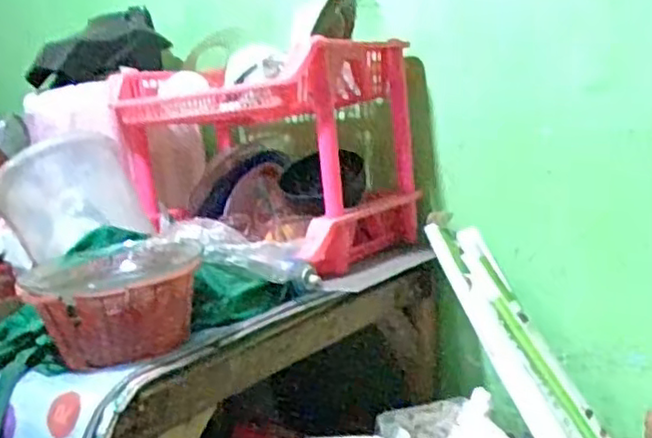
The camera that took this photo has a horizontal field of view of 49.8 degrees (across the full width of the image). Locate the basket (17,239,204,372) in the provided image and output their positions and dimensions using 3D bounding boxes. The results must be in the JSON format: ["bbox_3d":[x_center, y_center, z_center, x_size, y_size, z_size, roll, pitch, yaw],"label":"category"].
[{"bbox_3d":[-0.246,0.101,0.836,0.184,0.114,0.181,-10,8,-24],"label":"basket"}]

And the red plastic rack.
[{"bbox_3d":[-0.103,-0.109,1.255,0.432,0.346,0.326,-1,9,38],"label":"red plastic rack"}]

